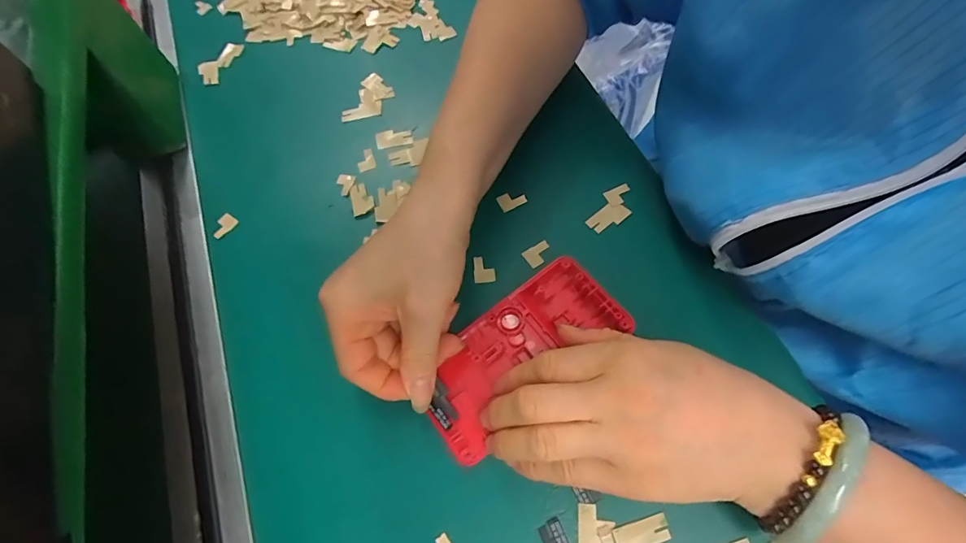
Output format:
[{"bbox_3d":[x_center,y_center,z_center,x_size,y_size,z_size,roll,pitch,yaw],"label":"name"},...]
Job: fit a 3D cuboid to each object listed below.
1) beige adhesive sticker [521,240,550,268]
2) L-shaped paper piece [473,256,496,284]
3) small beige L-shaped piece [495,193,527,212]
[{"bbox_3d":[0.036,-0.011,0.299,0.018,0.004,0.014,-31,67,-6],"label":"beige adhesive sticker"},{"bbox_3d":[0.001,-0.002,0.296,0.013,0.004,0.018,-9,64,1],"label":"L-shaped paper piece"},{"bbox_3d":[0.020,-0.049,0.317,0.018,0.004,0.013,-27,72,1],"label":"small beige L-shaped piece"}]

